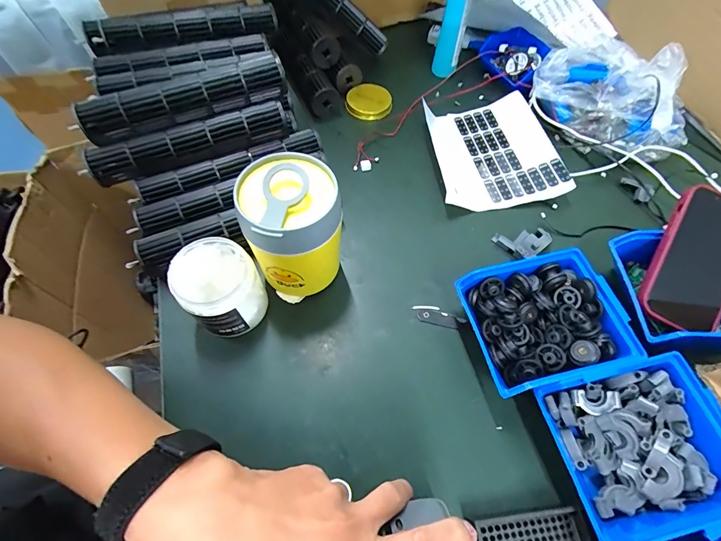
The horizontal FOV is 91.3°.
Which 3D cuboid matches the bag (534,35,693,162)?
[{"bbox_3d":[0.350,-0.240,0.474,0.208,0.112,0.111,39,67,18],"label":"bag"}]

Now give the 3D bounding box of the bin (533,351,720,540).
[{"bbox_3d":[0.231,0.147,0.294,0.122,0.062,0.122,-12,62,-8],"label":"bin"}]

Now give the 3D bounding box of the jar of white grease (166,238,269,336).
[{"bbox_3d":[-0.136,0.019,0.354,0.069,0.085,0.074,1,61,-2],"label":"jar of white grease"}]

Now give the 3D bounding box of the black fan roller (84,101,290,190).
[{"bbox_3d":[-0.206,-0.154,0.429,0.230,0.037,0.036,-18,63,-11],"label":"black fan roller"}]

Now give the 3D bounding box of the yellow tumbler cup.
[{"bbox_3d":[-0.062,-0.033,0.352,0.087,0.145,0.088,1,61,-2],"label":"yellow tumbler cup"}]

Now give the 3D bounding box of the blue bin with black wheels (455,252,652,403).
[{"bbox_3d":[0.174,0.053,0.352,0.133,0.064,0.114,-12,63,-9],"label":"blue bin with black wheels"}]

